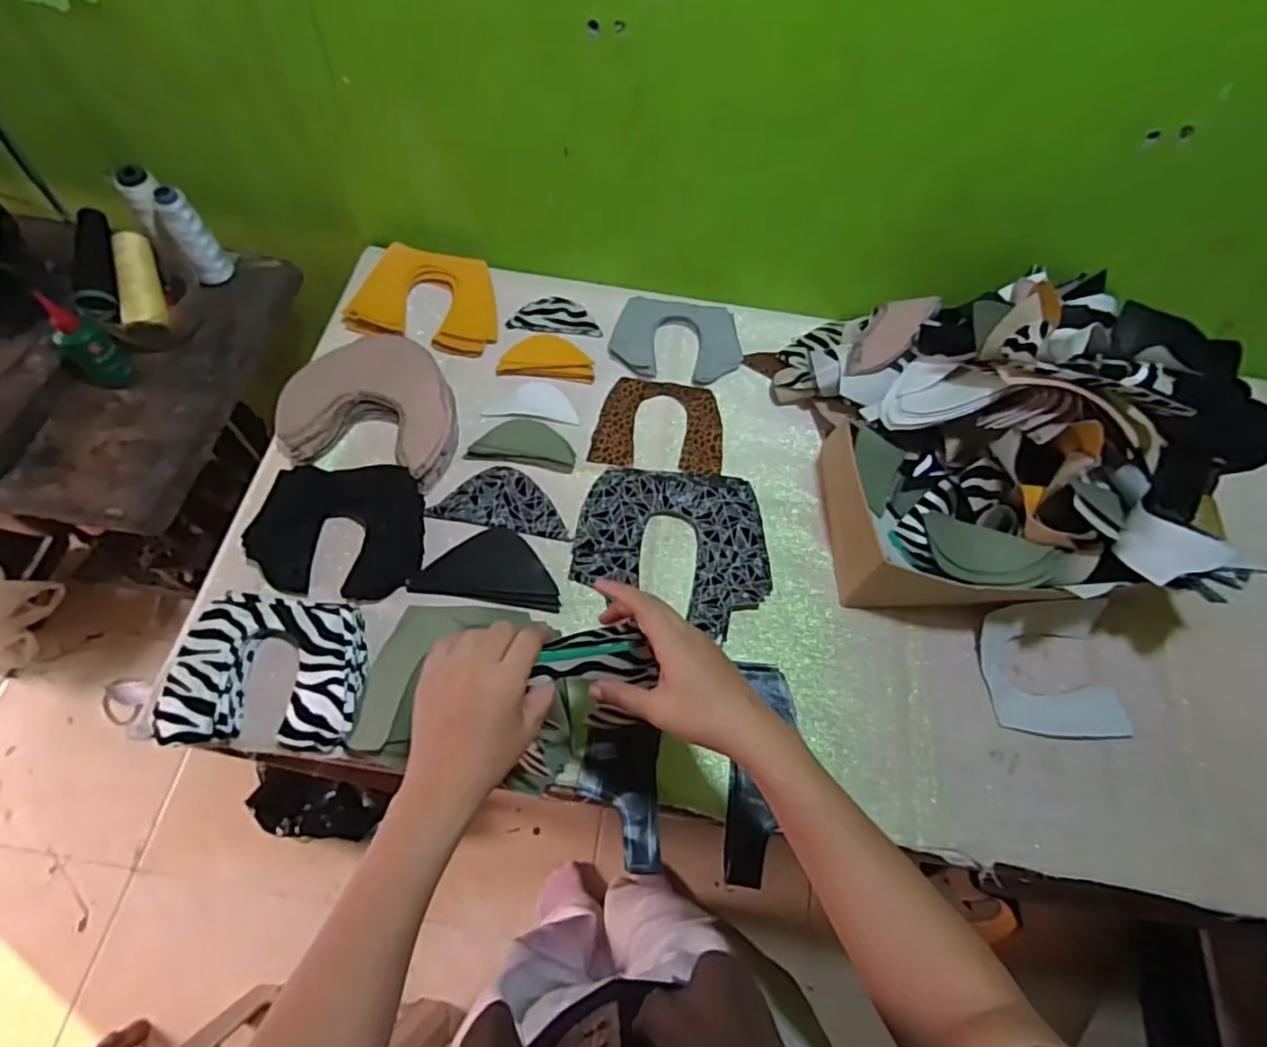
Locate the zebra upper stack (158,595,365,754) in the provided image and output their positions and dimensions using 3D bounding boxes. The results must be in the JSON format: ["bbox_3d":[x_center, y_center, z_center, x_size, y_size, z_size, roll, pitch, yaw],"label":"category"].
[{"bbox_3d":[-0.320,0.131,0.576,0.155,0.035,0.133,5,63,-1],"label":"zebra upper stack"}]

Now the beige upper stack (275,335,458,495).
[{"bbox_3d":[-0.279,-0.133,0.702,0.175,0.031,0.166,9,63,1],"label":"beige upper stack"}]

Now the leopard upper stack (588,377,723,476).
[{"bbox_3d":[0.031,-0.115,0.743,0.145,0.007,0.120,7,63,0],"label":"leopard upper stack"}]

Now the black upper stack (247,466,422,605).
[{"bbox_3d":[-0.296,0.006,0.648,0.161,0.022,0.140,-3,64,-5],"label":"black upper stack"}]

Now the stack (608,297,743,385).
[{"bbox_3d":[0.054,-0.227,0.784,0.155,0.009,0.110,7,63,0],"label":"stack"}]

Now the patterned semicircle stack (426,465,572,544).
[{"bbox_3d":[-0.136,-0.025,0.687,0.142,0.006,0.072,11,63,2],"label":"patterned semicircle stack"}]

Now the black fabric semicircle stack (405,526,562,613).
[{"bbox_3d":[-0.143,0.042,0.651,0.145,0.021,0.075,9,63,1],"label":"black fabric semicircle stack"}]

